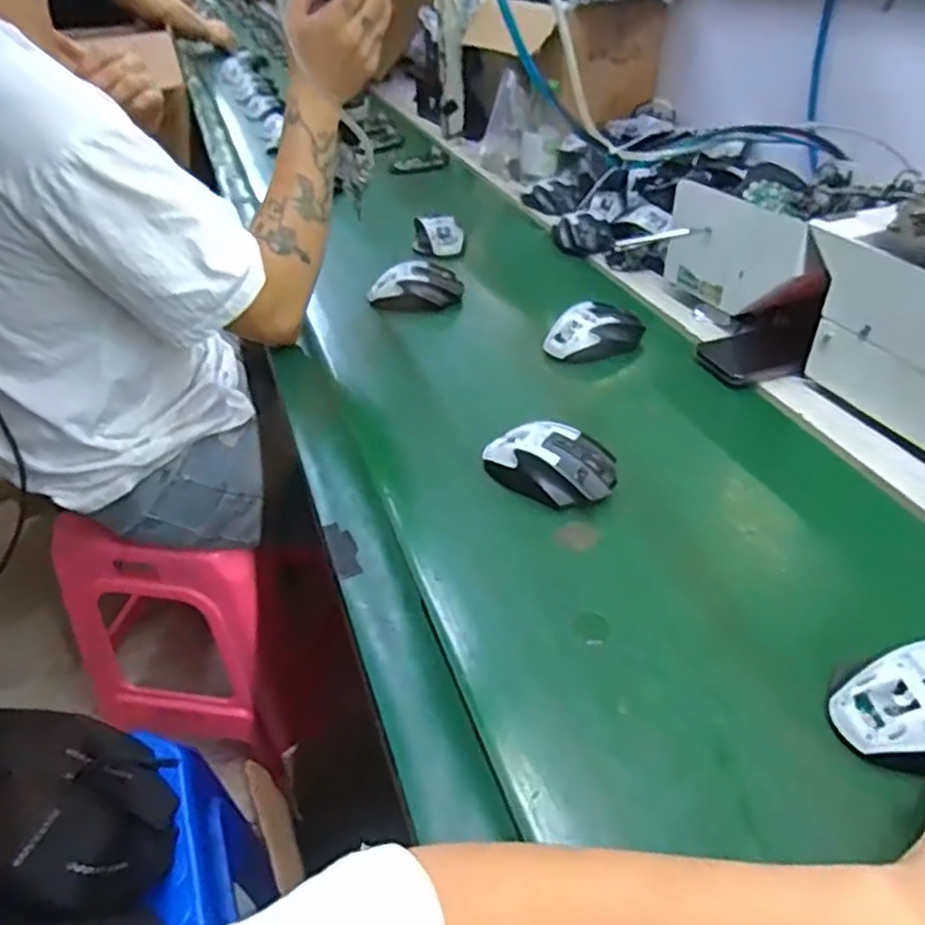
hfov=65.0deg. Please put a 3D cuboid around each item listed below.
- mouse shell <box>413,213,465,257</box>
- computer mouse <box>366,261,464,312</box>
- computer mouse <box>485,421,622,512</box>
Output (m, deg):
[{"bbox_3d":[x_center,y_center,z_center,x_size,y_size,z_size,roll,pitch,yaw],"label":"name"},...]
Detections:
[{"bbox_3d":[-0.032,-0.328,1.049,0.075,0.043,0.063,-1,38,1],"label":"mouse shell"},{"bbox_3d":[-0.057,-0.219,0.912,0.114,0.041,0.068,-1,38,1],"label":"computer mouse"},{"bbox_3d":[0.075,0.002,0.623,0.112,0.045,0.068,20,43,26],"label":"computer mouse"}]

